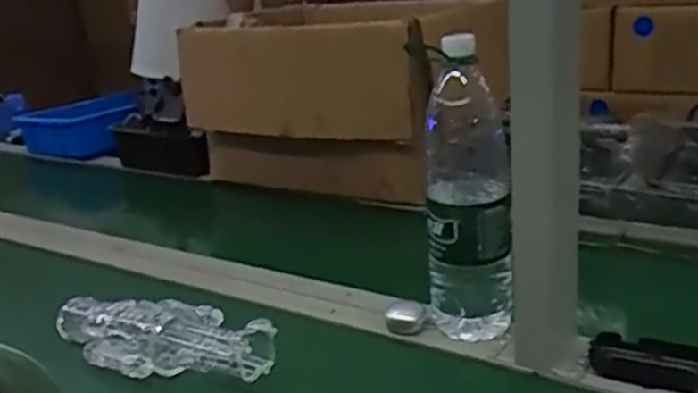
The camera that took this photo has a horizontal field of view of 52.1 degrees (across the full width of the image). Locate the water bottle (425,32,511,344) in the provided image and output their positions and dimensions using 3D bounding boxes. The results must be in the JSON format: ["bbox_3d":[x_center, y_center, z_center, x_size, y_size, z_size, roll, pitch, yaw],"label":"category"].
[{"bbox_3d":[0.125,0.002,0.751,0.084,0.326,0.081,-1,21,11],"label":"water bottle"}]

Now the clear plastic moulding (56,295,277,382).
[{"bbox_3d":[-0.216,0.154,0.791,0.297,0.074,0.089,2,21,19],"label":"clear plastic moulding"}]

